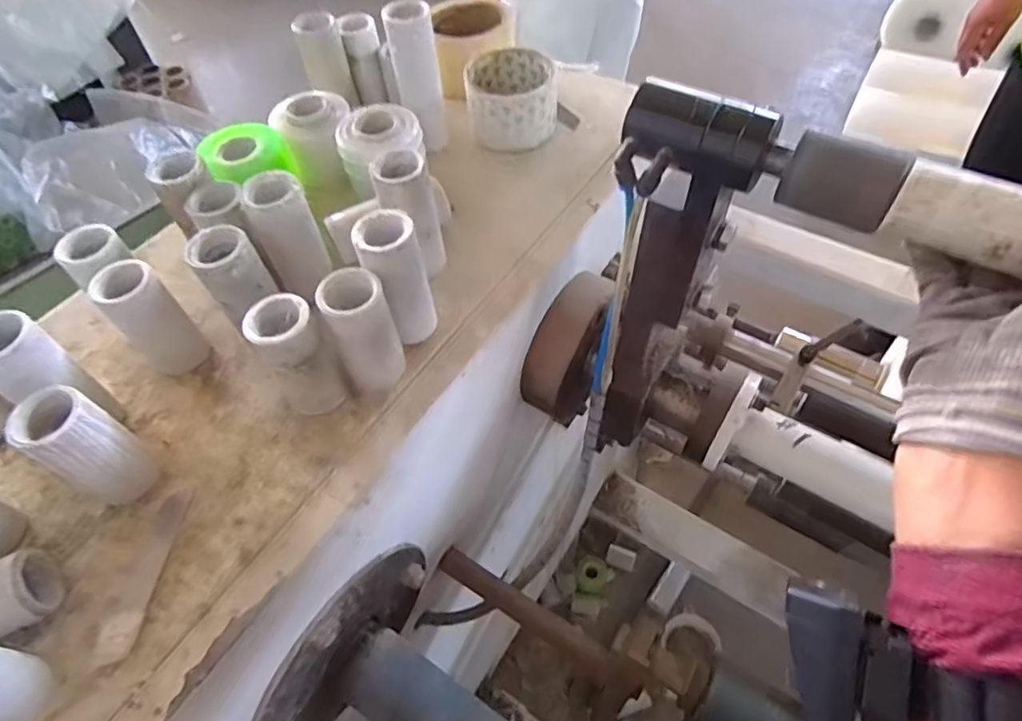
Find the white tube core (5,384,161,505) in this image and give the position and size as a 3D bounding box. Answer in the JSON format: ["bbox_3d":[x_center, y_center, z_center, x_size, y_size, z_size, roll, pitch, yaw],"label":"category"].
[{"bbox_3d":[-0.257,0.053,0.356,0.038,0.082,0.039,26,60,20],"label":"white tube core"}]

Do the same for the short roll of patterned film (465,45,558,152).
[{"bbox_3d":[0.001,-0.254,0.570,0.082,0.056,0.092,-5,54,0],"label":"short roll of patterned film"}]

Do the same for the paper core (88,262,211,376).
[{"bbox_3d":[-0.253,-0.030,0.417,0.039,0.085,0.039,-35,60,-20],"label":"paper core"}]

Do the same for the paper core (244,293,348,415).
[{"bbox_3d":[-0.140,-0.002,0.388,0.038,0.078,0.045,-38,61,-21],"label":"paper core"}]

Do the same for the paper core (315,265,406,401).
[{"bbox_3d":[-0.100,-0.017,0.392,0.044,0.083,0.042,-16,55,-8],"label":"paper core"}]

